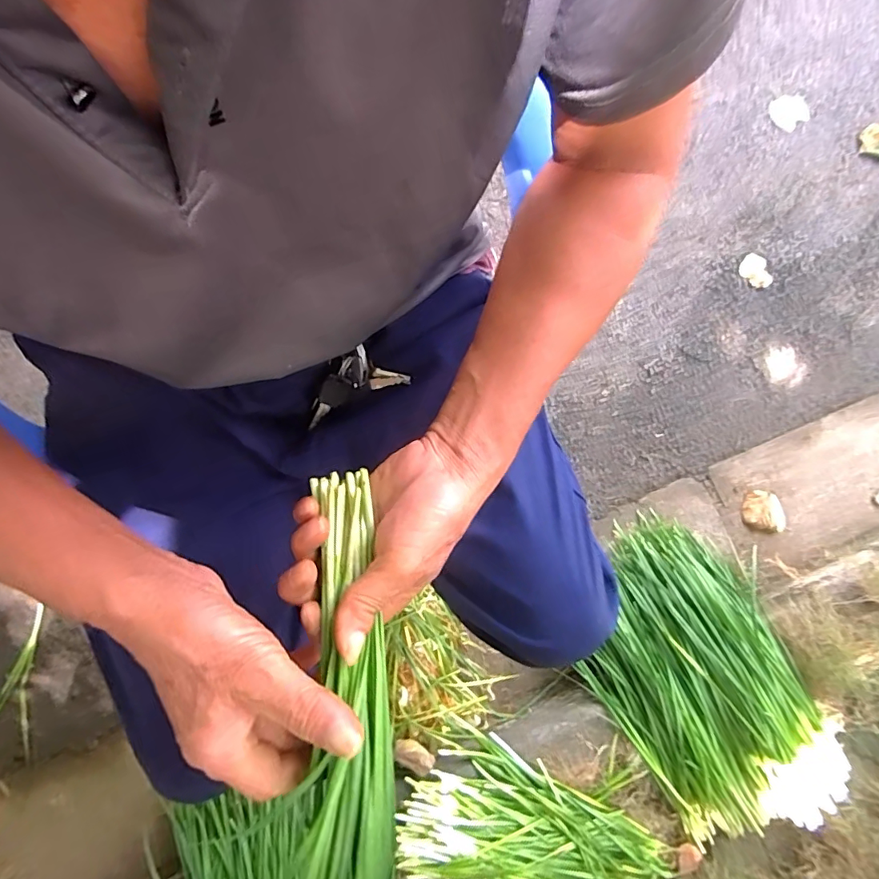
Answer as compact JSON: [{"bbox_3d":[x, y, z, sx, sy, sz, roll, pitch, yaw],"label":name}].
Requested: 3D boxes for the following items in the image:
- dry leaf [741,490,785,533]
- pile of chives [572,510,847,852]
[{"bbox_3d":[0.618,0.136,0.926,0.066,0.024,0.074,10,80,0],"label":"dry leaf"},{"bbox_3d":[0.421,0.373,0.788,0.319,0.111,0.453,-32,83,-7],"label":"pile of chives"}]

